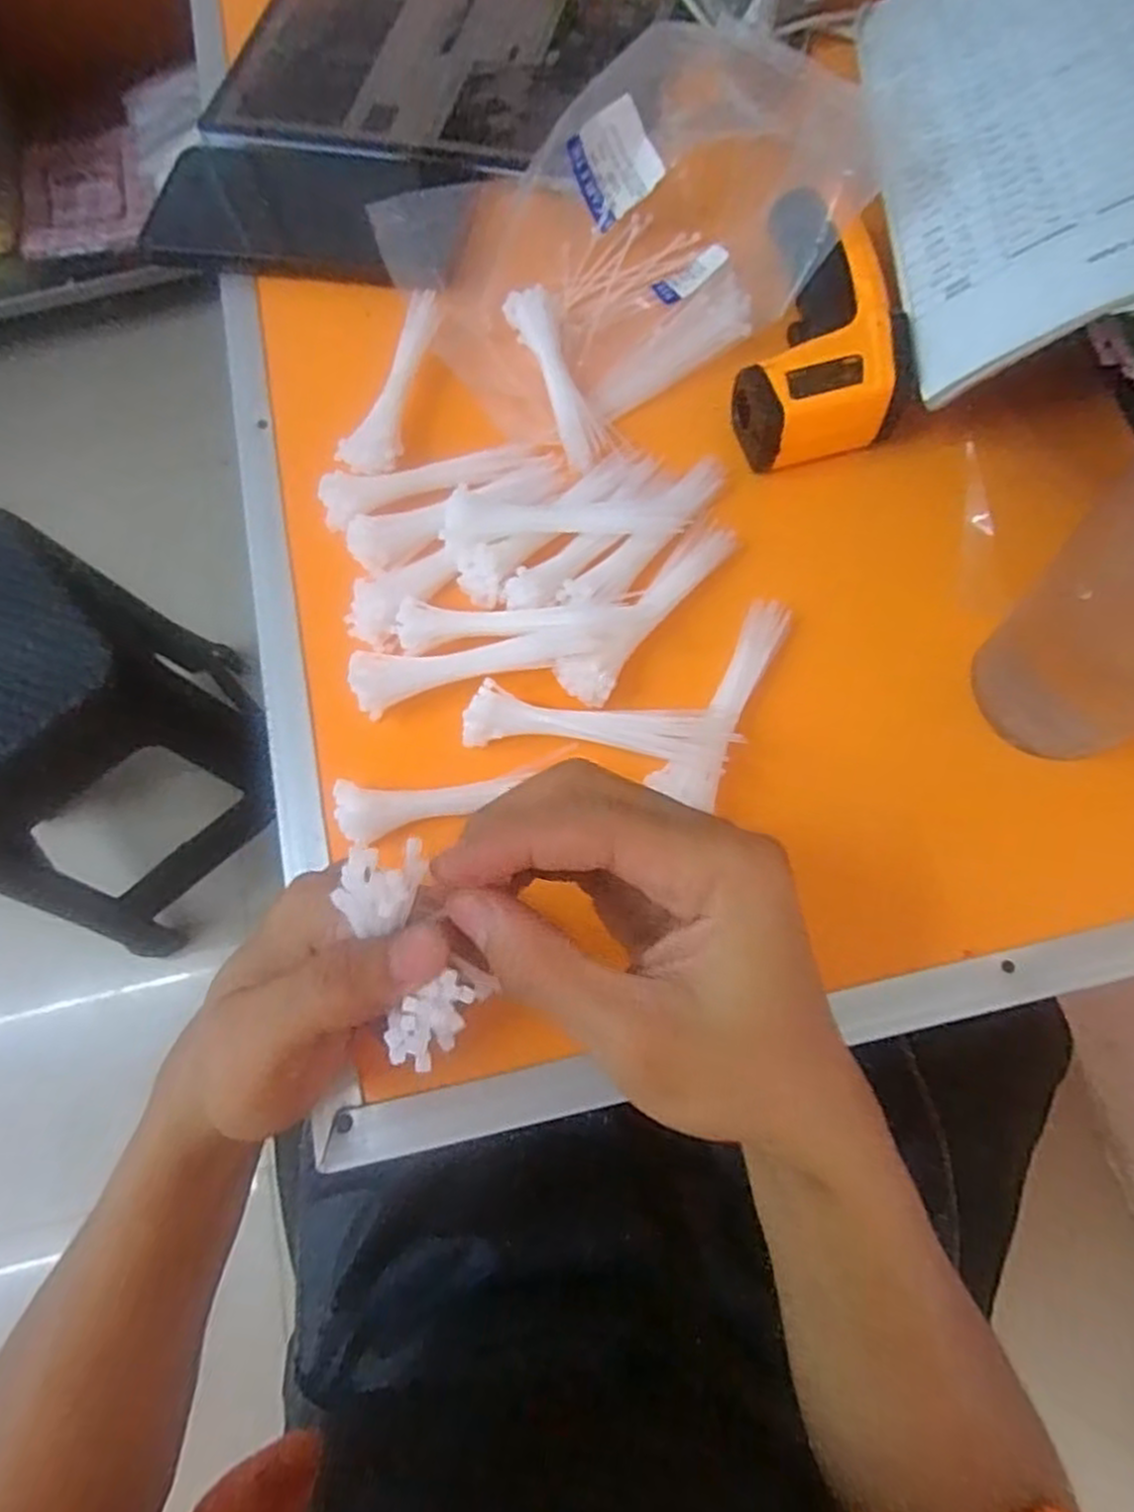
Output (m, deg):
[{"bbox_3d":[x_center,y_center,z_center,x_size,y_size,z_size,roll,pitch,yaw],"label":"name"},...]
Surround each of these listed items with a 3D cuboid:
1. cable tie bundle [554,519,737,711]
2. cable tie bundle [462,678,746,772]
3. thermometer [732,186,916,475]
[{"bbox_3d":[0.034,-0.063,0.320,0.022,0.012,0.100,36,76,13],"label":"cable tie bundle"},{"bbox_3d":[0.013,-0.010,0.305,0.105,0.019,0.022,7,72,4],"label":"cable tie bundle"},{"bbox_3d":[0.118,-0.192,0.351,0.068,0.032,0.130,12,72,6],"label":"thermometer"}]

